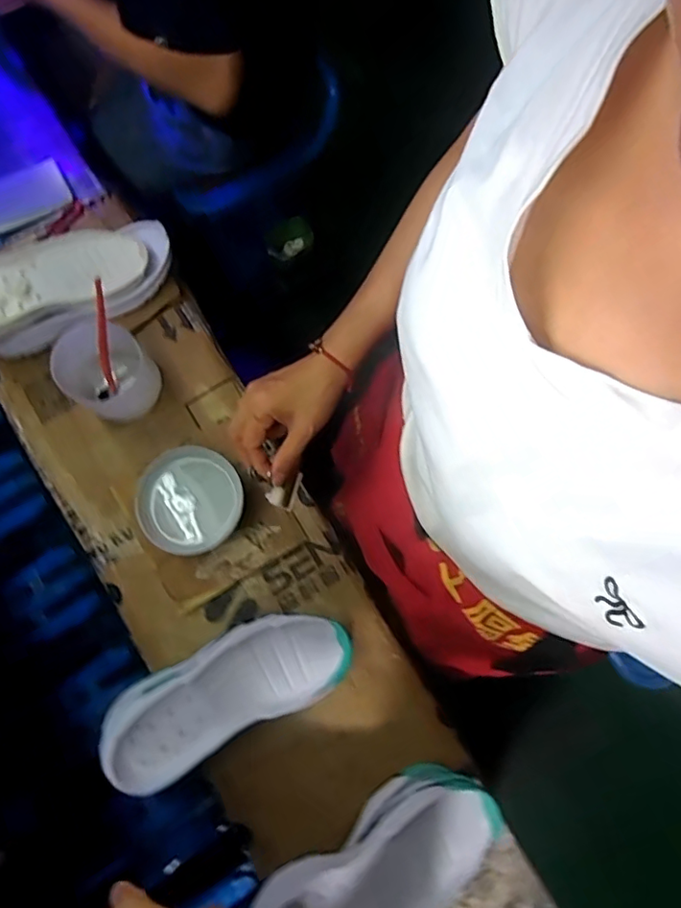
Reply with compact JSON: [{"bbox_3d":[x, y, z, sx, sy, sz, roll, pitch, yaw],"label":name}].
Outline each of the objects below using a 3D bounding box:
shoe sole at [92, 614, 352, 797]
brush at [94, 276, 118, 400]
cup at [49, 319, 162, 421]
[{"bbox_3d":[-0.102,0.226,0.533,0.239,0.049,0.100,-20,78,-22],"label":"shoe sole"},{"bbox_3d":[-0.263,-0.121,0.615,0.021,0.150,0.014,15,37,2],"label":"brush"},{"bbox_3d":[-0.267,-0.094,0.638,0.092,0.088,0.102,-37,81,-9],"label":"cup"}]

